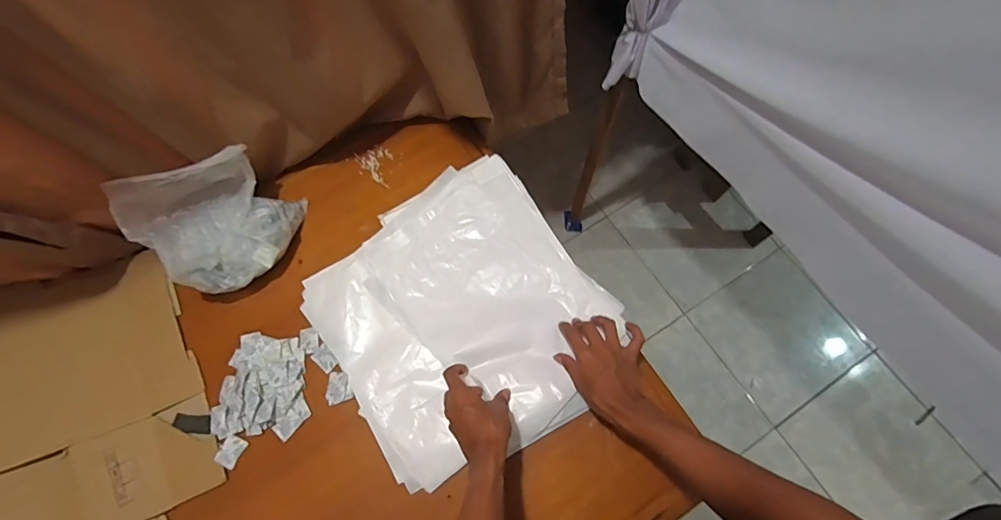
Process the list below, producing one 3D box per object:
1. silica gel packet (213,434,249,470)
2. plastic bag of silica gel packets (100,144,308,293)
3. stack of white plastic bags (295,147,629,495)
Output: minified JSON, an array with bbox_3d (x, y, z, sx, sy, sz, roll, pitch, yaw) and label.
[{"bbox_3d":[-0.386,0.275,0.671,0.030,0.004,0.042,33,75,-9],"label":"silica gel packet"},{"bbox_3d":[-0.420,-0.048,0.695,0.215,0.165,0.149,-26,72,-8],"label":"plastic bag of silica gel packets"},{"bbox_3d":[-0.058,0.084,0.715,0.391,0.046,0.405,-34,73,-10],"label":"stack of white plastic bags"}]

